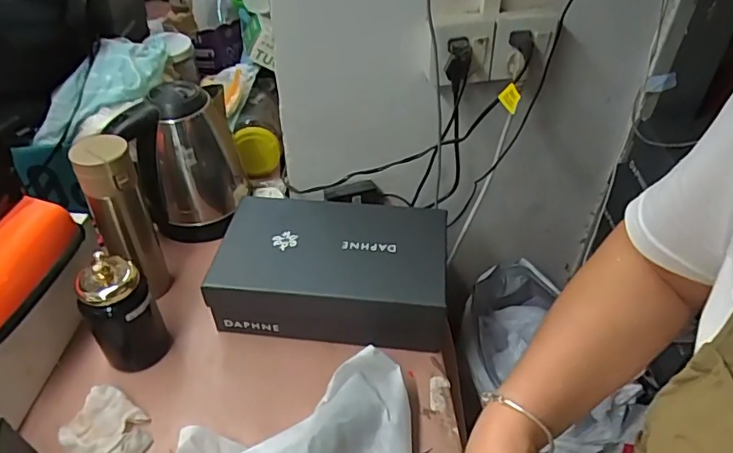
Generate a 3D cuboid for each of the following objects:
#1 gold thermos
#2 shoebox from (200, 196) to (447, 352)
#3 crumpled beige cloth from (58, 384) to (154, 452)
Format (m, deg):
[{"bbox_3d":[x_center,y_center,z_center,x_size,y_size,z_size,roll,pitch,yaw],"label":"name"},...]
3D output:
[{"bbox_3d":[-0.308,-0.002,0.689,0.064,0.229,0.058,-18,46,-20],"label":"gold thermos"},{"bbox_3d":[-0.043,0.060,0.735,0.289,0.114,0.168,5,42,4],"label":"shoebox"},{"bbox_3d":[-0.291,0.233,0.603,0.100,0.030,0.083,24,47,23],"label":"crumpled beige cloth"}]

